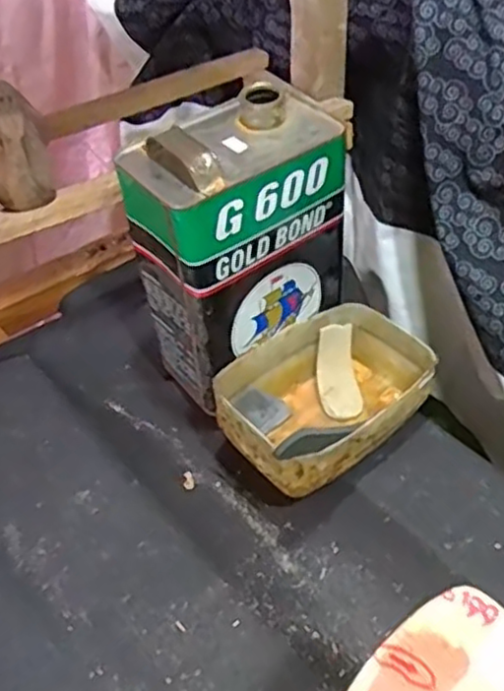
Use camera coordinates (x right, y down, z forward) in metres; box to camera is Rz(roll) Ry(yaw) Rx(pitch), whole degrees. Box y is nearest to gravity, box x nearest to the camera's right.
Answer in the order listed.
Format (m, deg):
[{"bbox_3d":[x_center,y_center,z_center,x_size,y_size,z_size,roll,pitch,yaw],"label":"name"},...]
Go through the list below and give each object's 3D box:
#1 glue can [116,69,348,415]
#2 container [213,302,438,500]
[{"bbox_3d":[-0.011,-0.084,0.606,0.159,0.217,0.111,-32,49,-30],"label":"glue can"},{"bbox_3d":[0.066,0.045,0.612,0.187,0.074,0.126,-29,48,-25],"label":"container"}]

